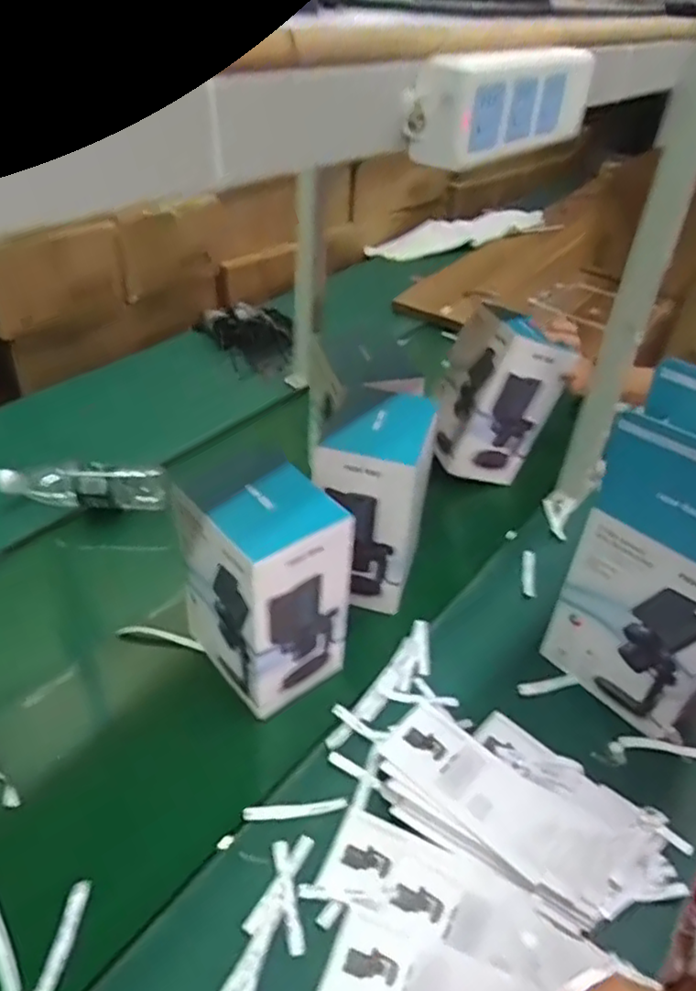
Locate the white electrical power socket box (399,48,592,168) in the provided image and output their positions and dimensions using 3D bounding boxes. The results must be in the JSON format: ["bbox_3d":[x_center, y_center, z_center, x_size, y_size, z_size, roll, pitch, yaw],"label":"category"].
[{"bbox_3d":[0.095,-0.237,0.395,0.034,0.051,0.162,30,45,26],"label":"white electrical power socket box"}]

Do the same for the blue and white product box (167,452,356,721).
[{"bbox_3d":[-0.085,0.097,0.696,0.115,0.211,0.131,-28,49,-34],"label":"blue and white product box"}]

